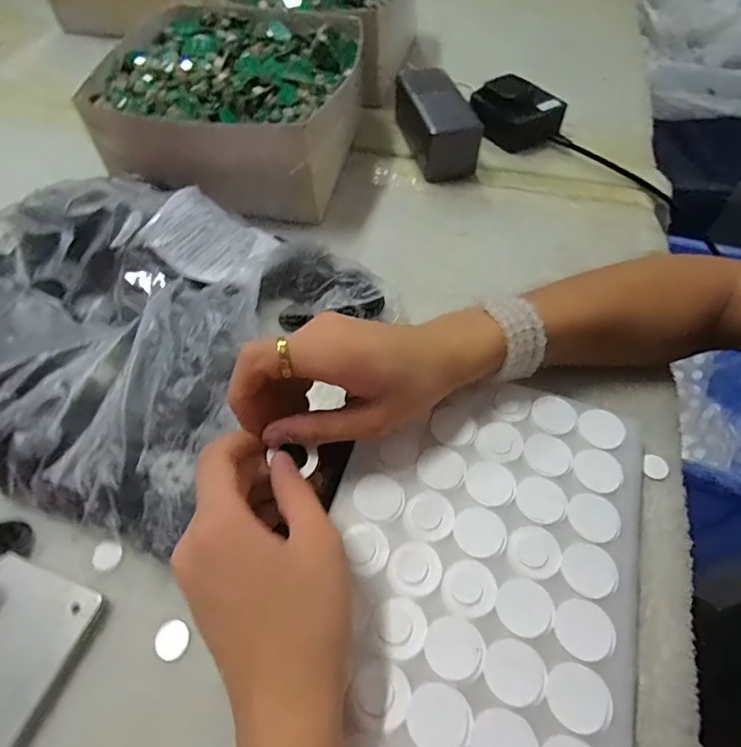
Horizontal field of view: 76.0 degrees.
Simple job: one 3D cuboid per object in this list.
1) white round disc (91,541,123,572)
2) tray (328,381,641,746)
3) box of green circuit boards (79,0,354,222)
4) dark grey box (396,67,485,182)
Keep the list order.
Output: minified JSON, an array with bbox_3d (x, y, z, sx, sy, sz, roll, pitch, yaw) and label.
[{"bbox_3d":[-0.150,0.104,0.270,0.017,0.004,0.016,0,57,0],"label":"white round disc"},{"bbox_3d":[0.047,0.128,0.241,0.160,0.023,0.279,16,58,10],"label":"tray"},{"bbox_3d":[-0.127,-0.254,0.459,0.211,0.090,0.214,13,58,10],"label":"box of green circuit boards"},{"bbox_3d":[0.065,-0.256,0.482,0.058,0.054,0.134,-10,57,-7],"label":"dark grey box"}]

